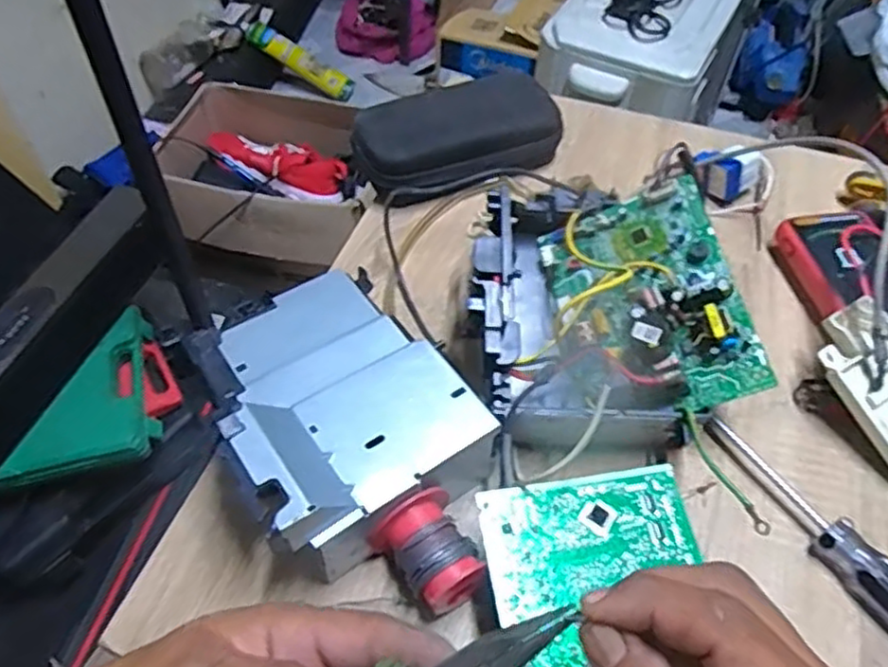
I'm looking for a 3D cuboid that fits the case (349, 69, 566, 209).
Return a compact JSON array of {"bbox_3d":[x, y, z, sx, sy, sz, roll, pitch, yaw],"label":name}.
[{"bbox_3d":[0.015,-0.175,0.618,0.184,0.047,0.100,-19,56,-14],"label":"case"}]

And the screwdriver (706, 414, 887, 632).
[{"bbox_3d":[0.237,0.123,0.417,0.025,0.024,0.192,-28,59,-20],"label":"screwdriver"}]

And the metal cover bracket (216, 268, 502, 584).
[{"bbox_3d":[-0.072,0.032,0.424,0.140,0.066,0.197,-29,59,-21],"label":"metal cover bracket"}]

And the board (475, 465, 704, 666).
[{"bbox_3d":[0.088,0.157,0.352,0.114,0.022,0.170,-7,54,-7],"label":"board"}]

